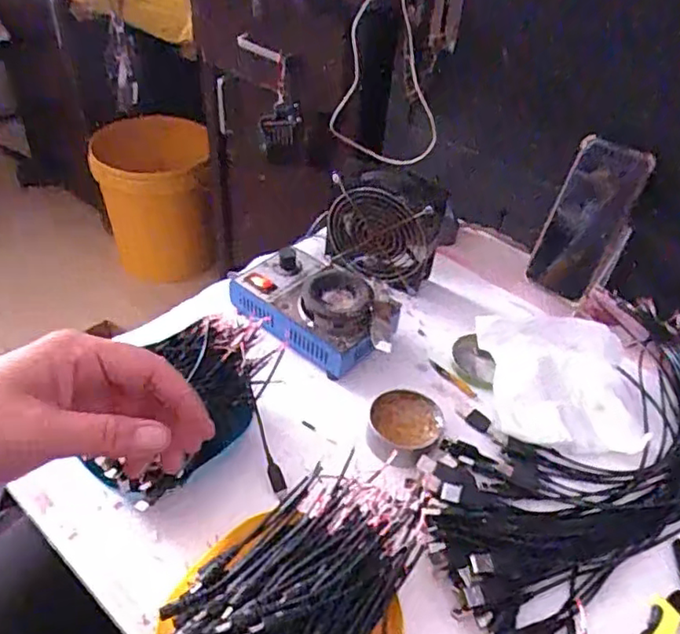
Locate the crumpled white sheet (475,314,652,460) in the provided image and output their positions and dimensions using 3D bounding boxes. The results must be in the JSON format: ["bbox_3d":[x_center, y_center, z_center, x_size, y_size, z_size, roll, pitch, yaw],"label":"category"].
[{"bbox_3d":[0.212,0.058,0.582,0.138,0.027,0.152,2,43,-3],"label":"crumpled white sheet"}]

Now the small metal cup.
[{"bbox_3d":[0.059,0.091,0.537,0.058,0.023,0.056,3,43,-2],"label":"small metal cup"}]

